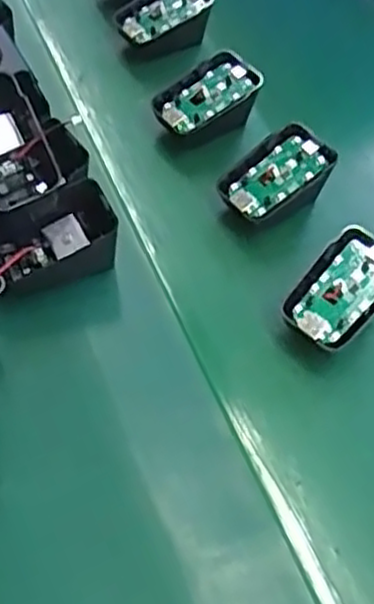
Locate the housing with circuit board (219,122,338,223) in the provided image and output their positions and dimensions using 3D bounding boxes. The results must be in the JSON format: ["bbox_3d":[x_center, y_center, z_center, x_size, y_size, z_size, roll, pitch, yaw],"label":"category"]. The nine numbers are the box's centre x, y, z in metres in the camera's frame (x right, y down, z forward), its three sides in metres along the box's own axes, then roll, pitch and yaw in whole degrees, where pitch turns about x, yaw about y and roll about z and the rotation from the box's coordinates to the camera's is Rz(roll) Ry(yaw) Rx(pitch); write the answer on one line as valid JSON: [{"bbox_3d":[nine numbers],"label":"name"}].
[{"bbox_3d":[0.056,-0.072,0.458,0.068,0.044,0.048,-32,62,-26],"label":"housing with circuit board"}]

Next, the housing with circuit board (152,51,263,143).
[{"bbox_3d":[0.011,-0.136,0.499,0.070,0.040,0.046,-19,57,-19],"label":"housing with circuit board"}]

